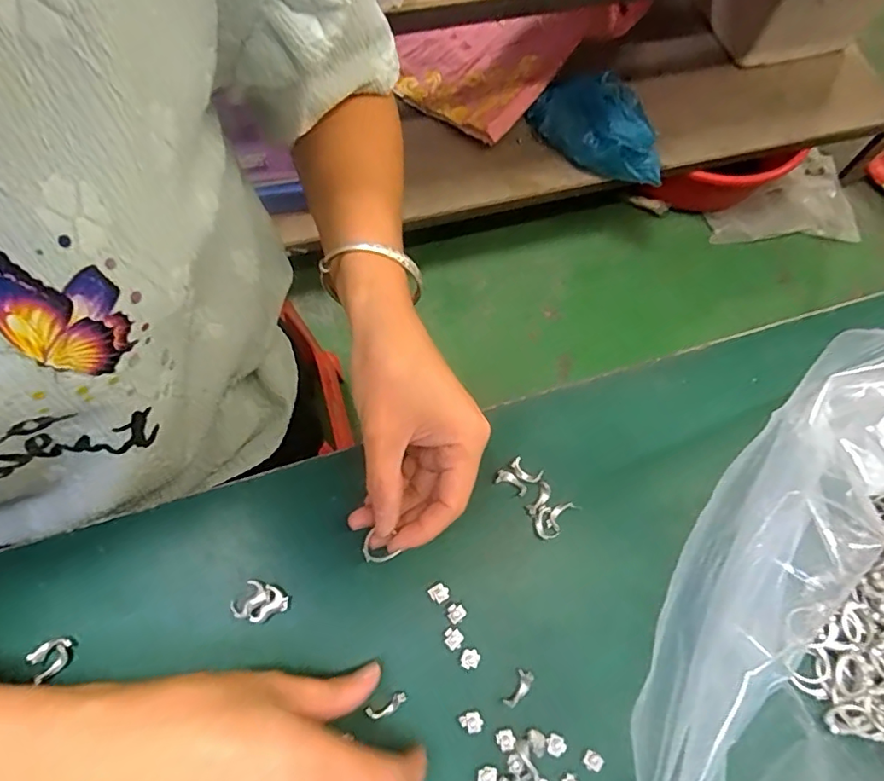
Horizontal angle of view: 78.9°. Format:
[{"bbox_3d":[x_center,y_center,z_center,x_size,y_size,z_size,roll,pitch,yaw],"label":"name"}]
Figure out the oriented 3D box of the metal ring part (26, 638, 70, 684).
[{"bbox_3d":[-0.198,0.136,0.271,0.019,0.006,0.017,-20,71,-10],"label":"metal ring part"}]

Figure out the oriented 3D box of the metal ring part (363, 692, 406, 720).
[{"bbox_3d":[-0.028,0.159,0.270,0.021,0.004,0.007,-21,71,-10],"label":"metal ring part"}]

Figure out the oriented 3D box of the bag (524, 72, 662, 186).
[{"bbox_3d":[0.300,-0.493,1.010,0.129,0.110,0.286,-39,75,-16],"label":"bag"}]

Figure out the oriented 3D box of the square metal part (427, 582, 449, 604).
[{"bbox_3d":[-0.001,0.110,0.291,0.010,0.004,0.009,-30,73,-13],"label":"square metal part"}]

